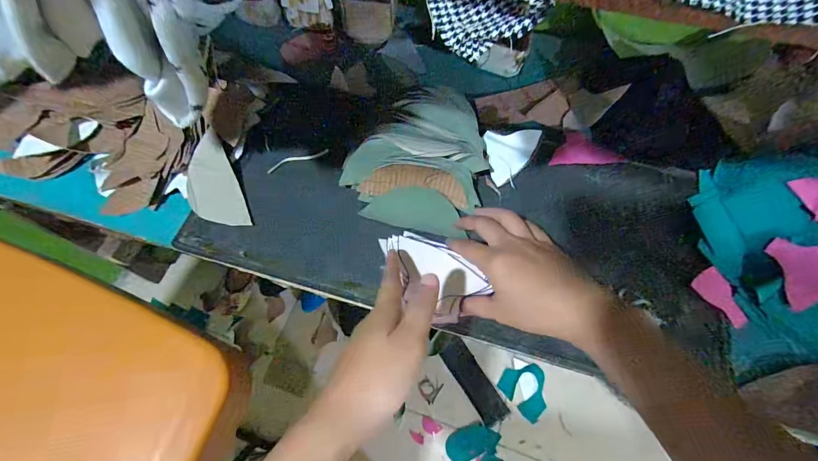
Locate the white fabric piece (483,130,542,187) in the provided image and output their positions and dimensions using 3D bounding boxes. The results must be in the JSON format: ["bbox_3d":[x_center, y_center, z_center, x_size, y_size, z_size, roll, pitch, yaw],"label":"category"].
[{"bbox_3d":[0.120,-0.083,0.400,0.061,0.007,0.070,-2,64,-1],"label":"white fabric piece"}]

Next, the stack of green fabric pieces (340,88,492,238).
[{"bbox_3d":[0.008,-0.075,0.366,0.143,0.060,0.122,11,64,5],"label":"stack of green fabric pieces"}]

